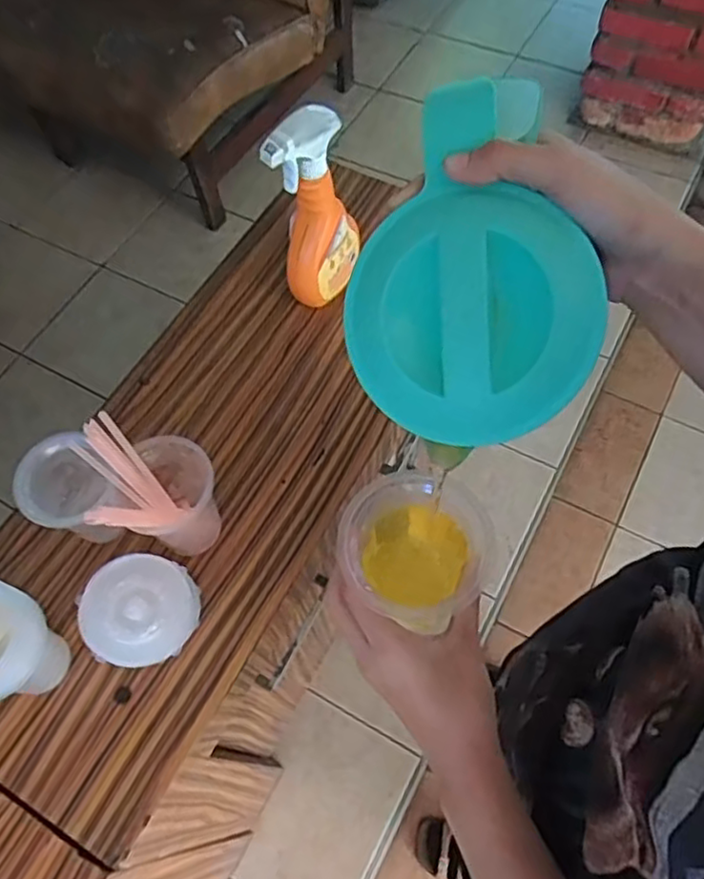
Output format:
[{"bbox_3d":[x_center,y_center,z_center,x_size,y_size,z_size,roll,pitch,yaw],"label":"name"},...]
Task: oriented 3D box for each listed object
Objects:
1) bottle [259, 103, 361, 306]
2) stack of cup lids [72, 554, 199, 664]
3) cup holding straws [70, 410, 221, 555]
[{"bbox_3d":[-0.036,-0.242,0.699,0.056,0.213,0.095,24,66,16],"label":"bottle"},{"bbox_3d":[-0.189,0.154,0.594,0.100,0.030,0.092,11,63,-14],"label":"stack of cup lids"},{"bbox_3d":[-0.173,0.043,0.597,0.092,0.157,0.093,-2,61,3],"label":"cup holding straws"}]

